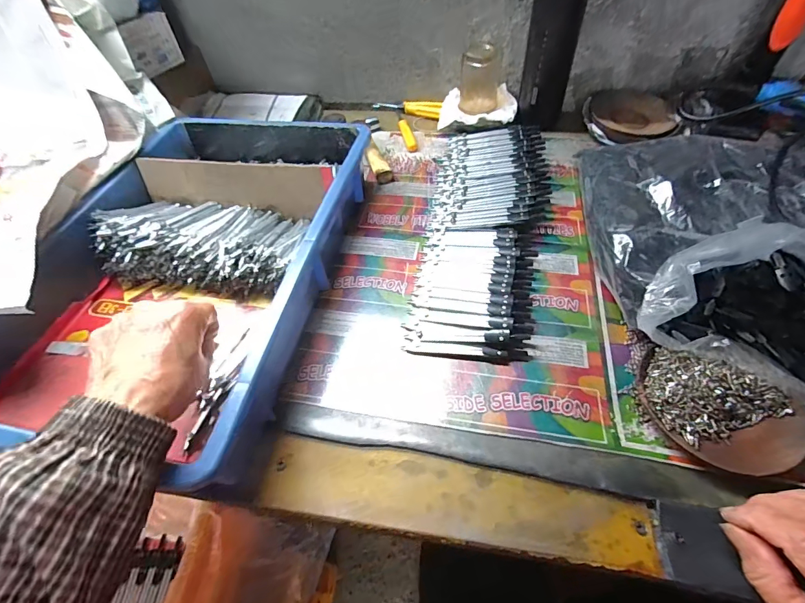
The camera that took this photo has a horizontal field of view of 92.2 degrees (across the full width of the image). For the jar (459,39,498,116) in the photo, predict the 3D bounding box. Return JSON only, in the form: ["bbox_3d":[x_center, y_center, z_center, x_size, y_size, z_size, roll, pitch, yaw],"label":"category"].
[{"bbox_3d":[0.119,-0.339,0.587,0.059,0.076,0.064,7,53,8],"label":"jar"}]

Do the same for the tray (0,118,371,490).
[{"bbox_3d":[-0.222,-0.049,0.418,0.290,0.081,0.427,8,53,9],"label":"tray"}]

